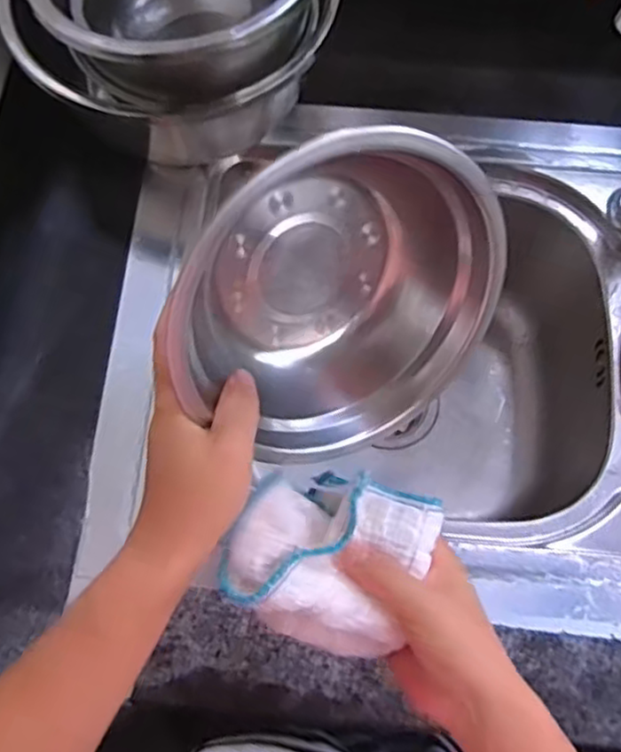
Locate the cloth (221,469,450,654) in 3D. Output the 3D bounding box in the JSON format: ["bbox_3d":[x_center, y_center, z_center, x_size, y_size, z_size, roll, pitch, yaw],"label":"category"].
[{"bbox_3d":[0.012,0.103,0.411,0.107,0.057,0.096,18,71,5],"label":"cloth"}]

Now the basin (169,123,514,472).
[{"bbox_3d":[0.022,-0.049,0.400,0.154,0.186,0.078,-13,33,-23],"label":"basin"}]

